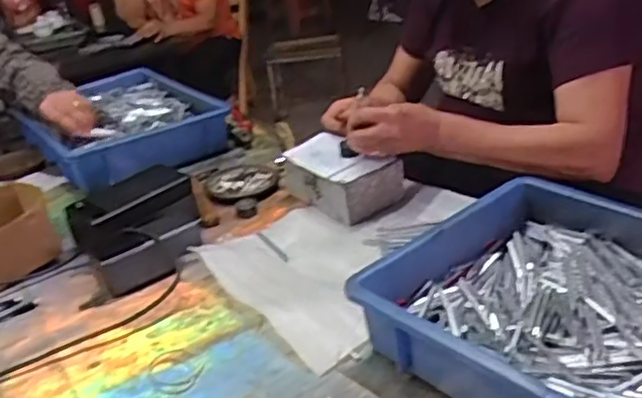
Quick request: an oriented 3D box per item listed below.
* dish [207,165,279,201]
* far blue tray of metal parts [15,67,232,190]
[{"bbox_3d":[-0.122,-0.027,1.024,0.108,0.011,0.116,-6,26,3],"label":"dish"},{"bbox_3d":[-0.383,-0.145,1.240,0.286,0.073,0.417,-23,30,-29],"label":"far blue tray of metal parts"}]

